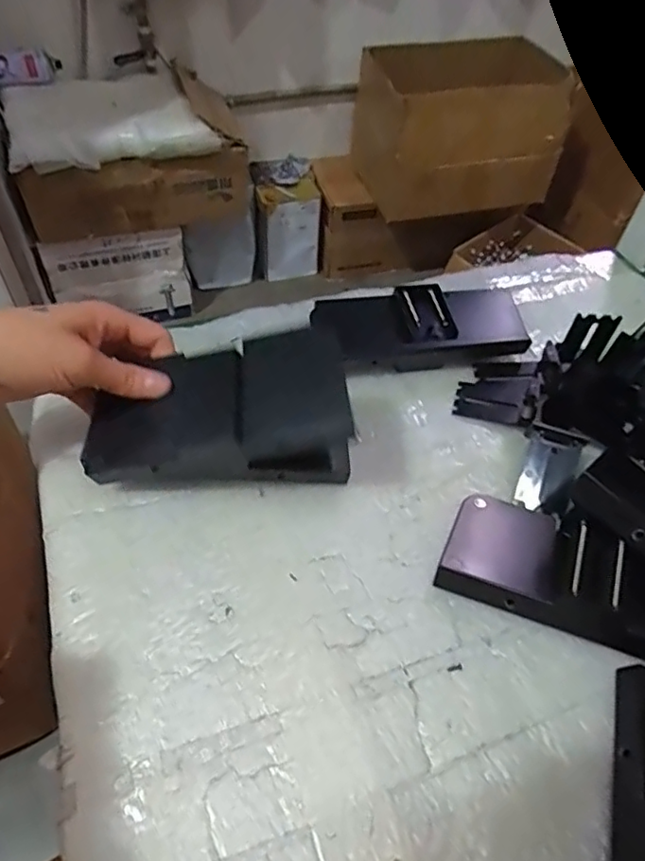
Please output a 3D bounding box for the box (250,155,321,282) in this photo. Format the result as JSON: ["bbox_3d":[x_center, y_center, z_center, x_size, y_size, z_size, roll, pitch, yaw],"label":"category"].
[{"bbox_3d":[-0.108,-0.612,1.711,0.174,0.250,0.210,-8,52,-11],"label":"box"}]

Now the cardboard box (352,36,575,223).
[{"bbox_3d":[0.368,-0.782,1.550,0.499,0.321,0.310,-8,52,-11],"label":"cardboard box"}]

